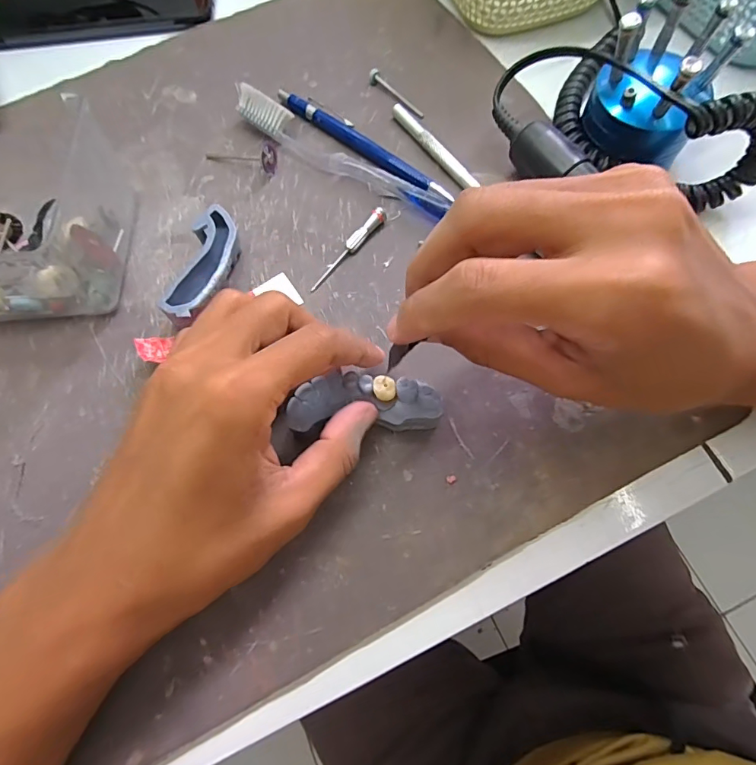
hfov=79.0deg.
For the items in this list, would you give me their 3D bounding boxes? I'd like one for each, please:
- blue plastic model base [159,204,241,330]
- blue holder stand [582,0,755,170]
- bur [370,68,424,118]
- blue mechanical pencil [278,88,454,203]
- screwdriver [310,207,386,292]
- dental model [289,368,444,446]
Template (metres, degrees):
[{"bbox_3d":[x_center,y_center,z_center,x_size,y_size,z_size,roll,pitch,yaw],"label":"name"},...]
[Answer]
[{"bbox_3d":[-0.089,-0.057,0.241,0.025,0.021,0.069,10,71,5],"label":"blue plastic model base"},{"bbox_3d":[0.146,-0.155,0.241,0.060,0.062,0.057,37,75,14],"label":"blue holder stand"},{"bbox_3d":[0.012,-0.183,0.290,0.009,0.007,0.045,-39,74,-11],"label":"bur"},{"bbox_3d":[-0.011,-0.142,0.275,0.133,0.009,0.011,41,76,15],"label":"blue mechanical pencil"},{"bbox_3d":[-0.016,-0.073,0.251,0.008,0.009,0.059,38,76,14],"label":"screwdriver"},{"bbox_3d":[-0.006,0.012,0.211,0.067,0.019,0.028,-3,70,-1],"label":"dental model"}]

